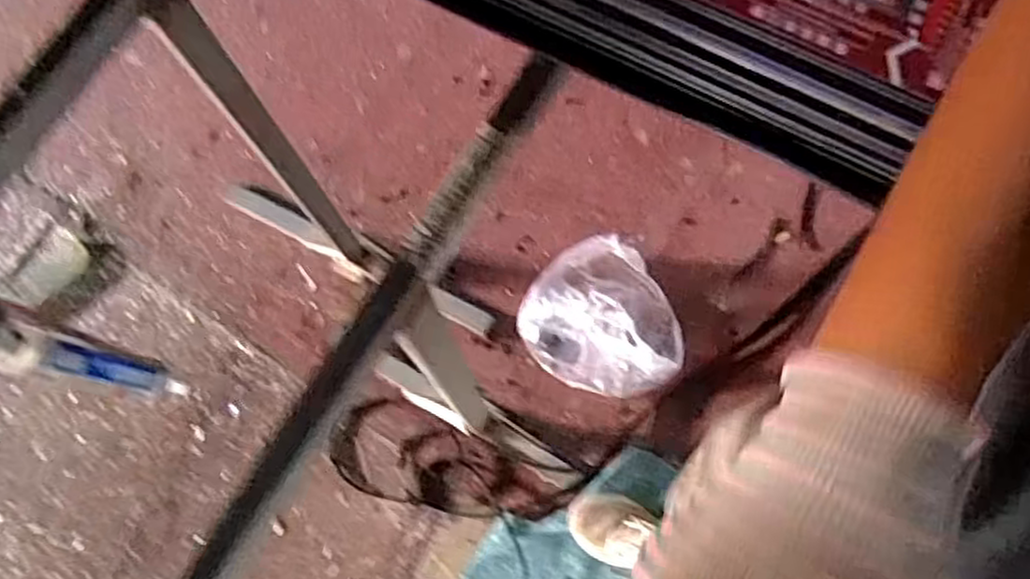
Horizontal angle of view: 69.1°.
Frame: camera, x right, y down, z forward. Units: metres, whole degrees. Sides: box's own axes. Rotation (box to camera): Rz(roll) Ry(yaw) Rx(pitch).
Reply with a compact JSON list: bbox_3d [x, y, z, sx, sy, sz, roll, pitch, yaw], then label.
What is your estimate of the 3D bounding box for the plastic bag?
[{"bbox_3d":[0.159,0.064,1.365,0.265,0.077,0.282,-30,75,-8],"label":"plastic bag"}]

